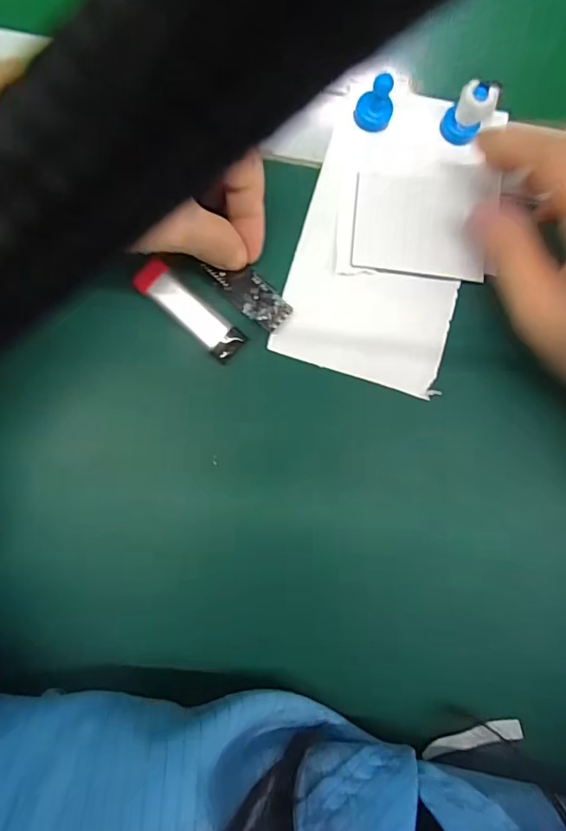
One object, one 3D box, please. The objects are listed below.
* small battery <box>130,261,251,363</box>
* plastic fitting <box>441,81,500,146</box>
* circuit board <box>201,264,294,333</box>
[{"bbox_3d":[-0.042,-0.047,0.218,0.056,0.005,0.016,41,84,0],"label":"small battery"},{"bbox_3d":[0.089,-0.144,0.232,0.018,0.025,0.016,24,84,-2],"label":"plastic fitting"},{"bbox_3d":[-0.016,-0.057,0.225,0.042,0.008,0.018,40,88,4],"label":"circuit board"}]

